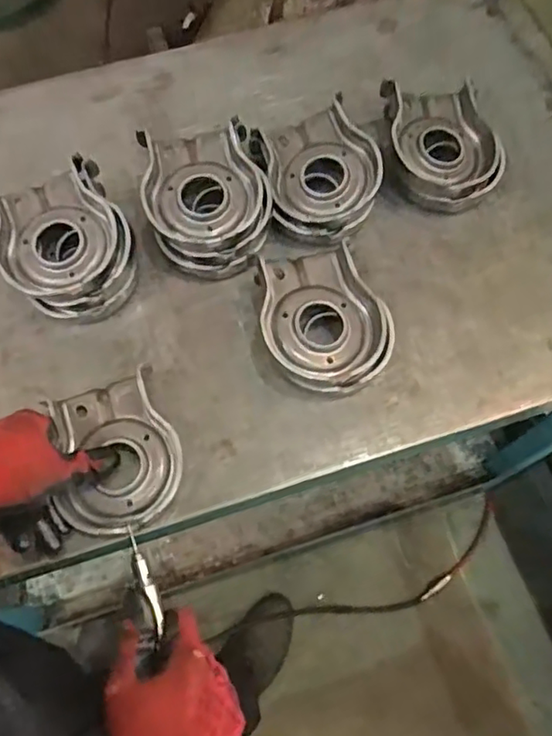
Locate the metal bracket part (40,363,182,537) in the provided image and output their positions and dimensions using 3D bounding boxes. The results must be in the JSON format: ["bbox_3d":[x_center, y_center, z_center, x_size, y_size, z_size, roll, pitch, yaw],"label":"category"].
[{"bbox_3d":[-0.127,0.066,0.466,0.093,0.026,0.120,-14,68,-4],"label":"metal bracket part"}]

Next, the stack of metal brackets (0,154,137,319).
[{"bbox_3d":[-0.187,-0.108,0.528,0.113,0.053,0.135,-26,69,-8],"label":"stack of metal brackets"}]

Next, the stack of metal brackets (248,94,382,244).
[{"bbox_3d":[0.039,-0.184,0.560,0.104,0.047,0.128,-14,68,-4],"label":"stack of metal brackets"}]

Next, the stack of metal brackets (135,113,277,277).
[{"bbox_3d":[-0.063,-0.152,0.541,0.109,0.059,0.133,-15,68,-4],"label":"stack of metal brackets"}]

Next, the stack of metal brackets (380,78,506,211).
[{"bbox_3d":[0.158,-0.215,0.564,0.102,0.043,0.128,-6,67,0],"label":"stack of metal brackets"}]

